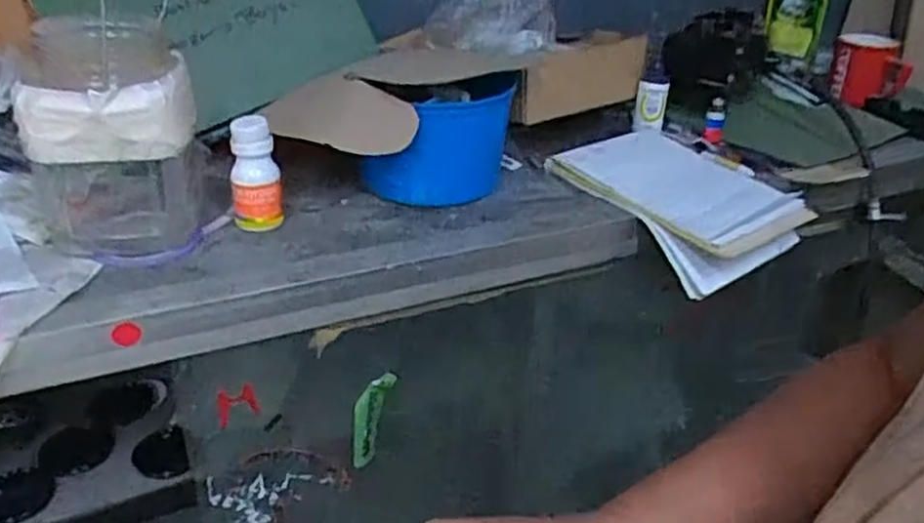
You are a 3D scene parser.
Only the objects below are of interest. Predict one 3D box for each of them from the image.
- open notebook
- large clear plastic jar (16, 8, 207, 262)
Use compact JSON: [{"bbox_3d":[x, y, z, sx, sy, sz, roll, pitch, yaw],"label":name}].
[{"bbox_3d":[0.223,-0.065,0.773,0.182,0.054,0.225,-17,39,-30],"label":"open notebook"},{"bbox_3d":[-0.278,-0.096,0.581,0.126,0.168,0.117,3,33,-2],"label":"large clear plastic jar"}]

